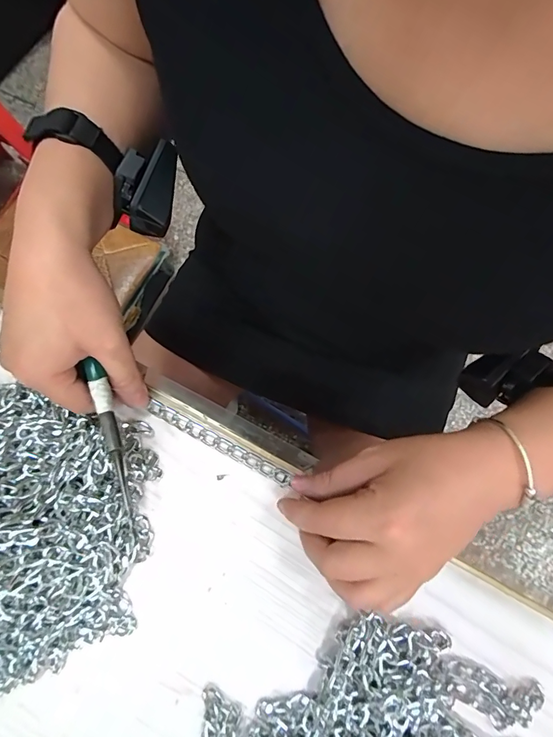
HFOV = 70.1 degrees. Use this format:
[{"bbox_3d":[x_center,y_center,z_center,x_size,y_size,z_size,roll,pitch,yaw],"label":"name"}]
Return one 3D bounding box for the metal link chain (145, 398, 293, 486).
[{"bbox_3d":[-0.046,0.057,0.303,0.121,0.005,0.011,27,77,8],"label":"metal link chain"}]

